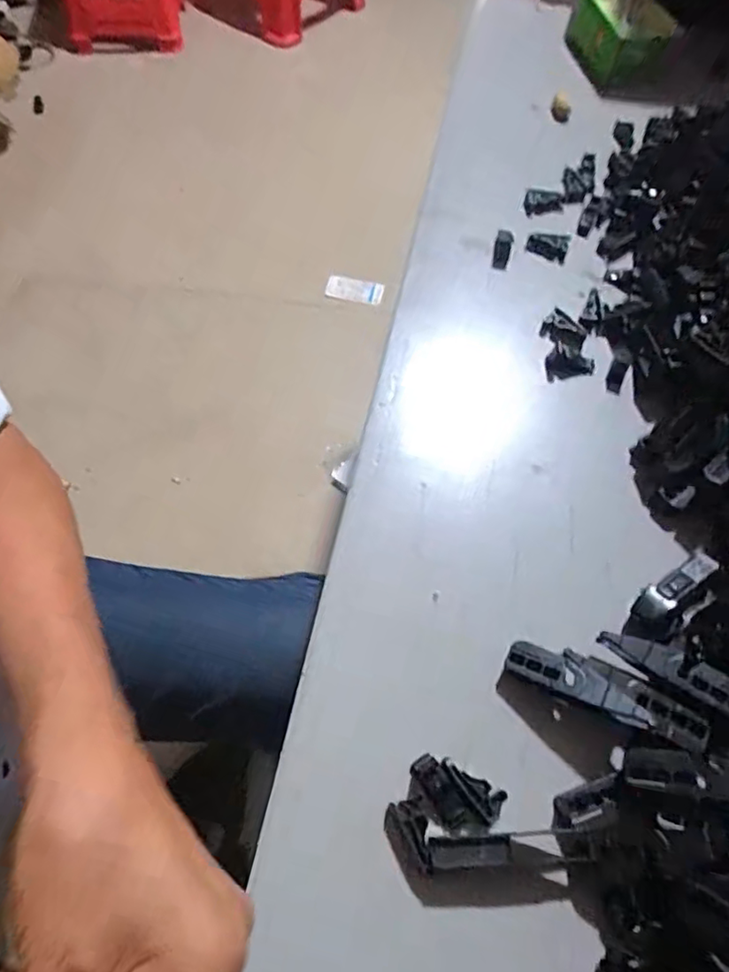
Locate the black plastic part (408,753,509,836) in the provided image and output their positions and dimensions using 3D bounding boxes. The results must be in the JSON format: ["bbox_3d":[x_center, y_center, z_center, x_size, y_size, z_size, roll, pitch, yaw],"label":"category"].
[{"bbox_3d":[0.038,0.133,0.254,0.039,0.009,0.023,26,63,11],"label":"black plastic part"}]

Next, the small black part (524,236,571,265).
[{"bbox_3d":[0.133,-0.175,0.429,0.029,0.014,0.011,26,63,11],"label":"small black part"}]

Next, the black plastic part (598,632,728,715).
[{"bbox_3d":[0.141,0.083,0.270,0.063,0.012,0.016,27,63,11],"label":"black plastic part"}]

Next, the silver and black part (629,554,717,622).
[{"bbox_3d":[0.157,0.051,0.301,0.048,0.009,0.014,-34,68,-19],"label":"silver and black part"}]

